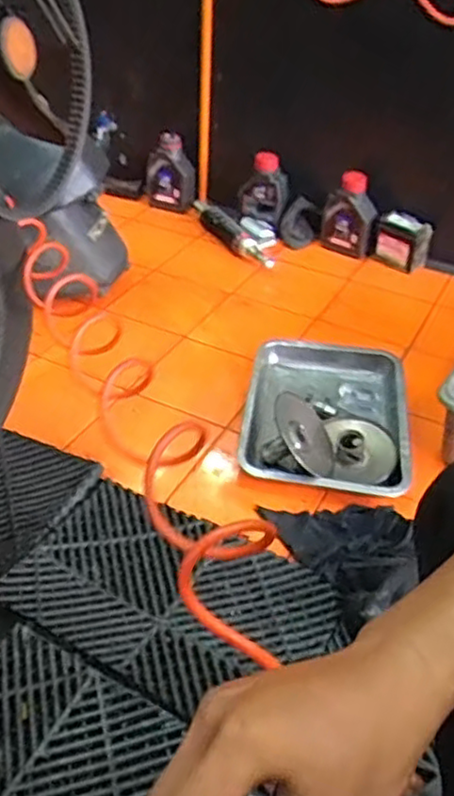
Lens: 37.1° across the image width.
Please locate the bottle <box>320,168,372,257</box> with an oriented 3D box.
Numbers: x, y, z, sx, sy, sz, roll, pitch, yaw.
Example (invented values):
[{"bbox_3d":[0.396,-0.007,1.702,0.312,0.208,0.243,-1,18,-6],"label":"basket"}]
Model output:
[{"bbox_3d":[0.289,-0.435,1.603,0.120,0.184,0.069,9,39,8],"label":"bottle"}]

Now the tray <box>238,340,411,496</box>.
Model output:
[{"bbox_3d":[0.164,0.010,1.114,0.259,0.099,0.346,6,39,4],"label":"tray"}]

